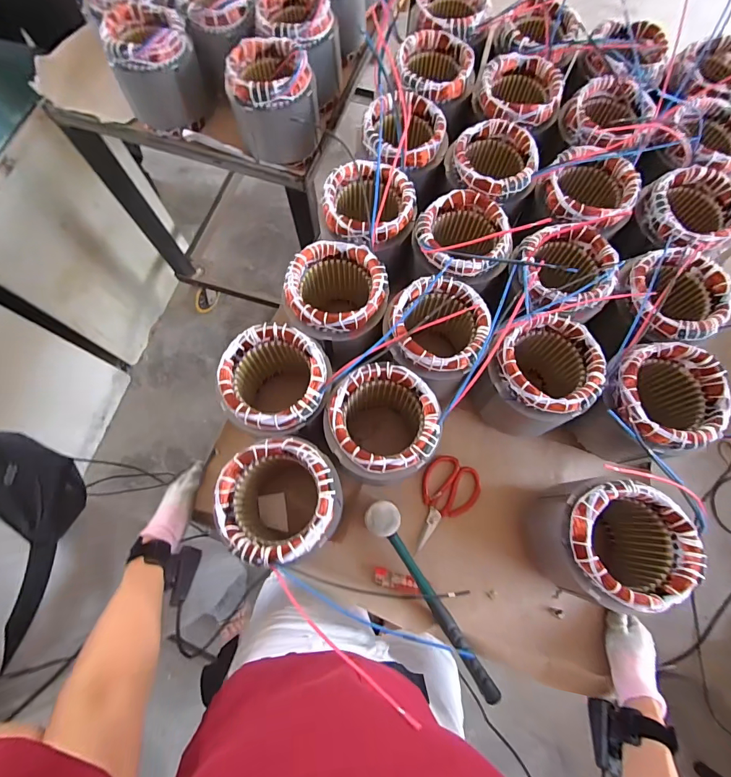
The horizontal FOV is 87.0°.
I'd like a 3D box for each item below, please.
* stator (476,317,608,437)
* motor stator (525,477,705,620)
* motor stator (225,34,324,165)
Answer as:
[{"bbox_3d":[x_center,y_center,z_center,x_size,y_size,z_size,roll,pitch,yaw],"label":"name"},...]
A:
[{"bbox_3d":[0.253,-0.014,0.584,0.133,0.149,0.134,0,74,0],"label":"stator"},{"bbox_3d":[0.317,0.200,0.523,0.144,0.159,0.137,-4,74,-1],"label":"motor stator"},{"bbox_3d":[-0.165,-0.532,0.717,0.144,0.138,0.144,0,74,0],"label":"motor stator"}]

